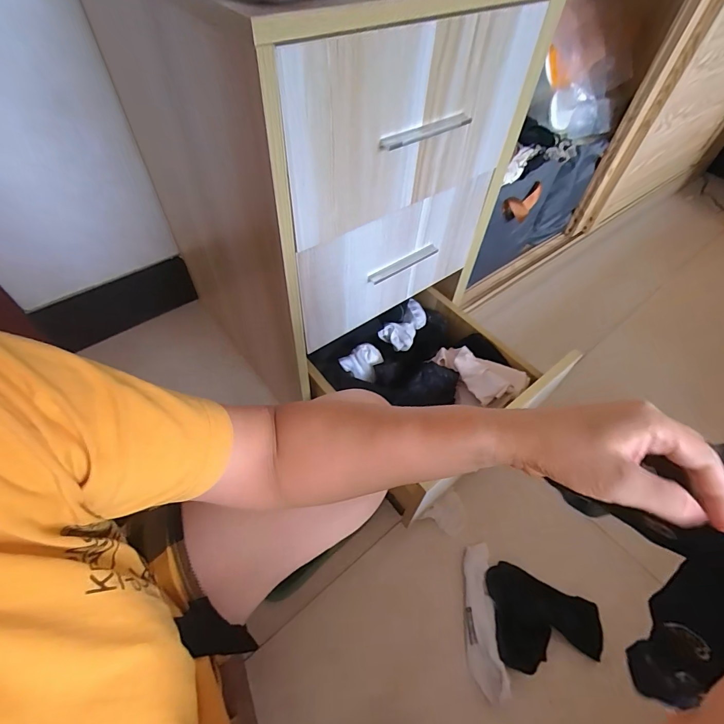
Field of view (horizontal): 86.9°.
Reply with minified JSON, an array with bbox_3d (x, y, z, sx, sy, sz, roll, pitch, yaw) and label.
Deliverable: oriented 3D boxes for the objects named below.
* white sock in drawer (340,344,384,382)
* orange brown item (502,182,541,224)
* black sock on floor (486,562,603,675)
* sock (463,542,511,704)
[{"bbox_3d":[0.000,-0.003,0.681,0.067,0.039,0.052,26,56,15],"label":"white sock in drawer"},{"bbox_3d":[0.344,-0.338,0.822,0.045,0.056,0.114,34,59,20],"label":"orange brown item"},{"bbox_3d":[0.306,0.421,0.637,0.168,0.021,0.143,2,53,-2],"label":"black sock on floor"},{"bbox_3d":[0.198,0.419,0.635,0.054,0.028,0.213,4,53,0],"label":"sock"}]

